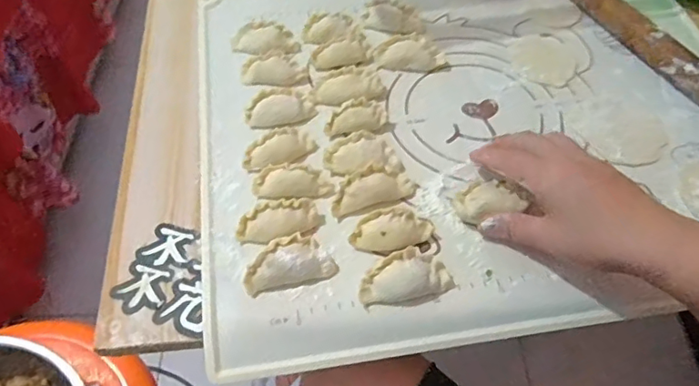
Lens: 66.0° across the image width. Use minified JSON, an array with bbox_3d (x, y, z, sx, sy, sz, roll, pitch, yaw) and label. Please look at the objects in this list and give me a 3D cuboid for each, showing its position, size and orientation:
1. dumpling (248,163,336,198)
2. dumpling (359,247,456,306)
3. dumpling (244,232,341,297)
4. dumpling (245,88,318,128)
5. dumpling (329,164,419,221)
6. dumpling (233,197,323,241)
[{"bbox_3d":[-0.044,-0.008,0.416,0.060,0.017,0.024,1,56,-3],"label":"dumpling"},{"bbox_3d":[0.039,0.059,0.373,0.064,0.022,0.032,-11,58,-11],"label":"dumpling"},{"bbox_3d":[-0.042,0.049,0.377,0.063,0.023,0.030,-12,58,-11],"label":"dumpling"},{"bbox_3d":[-0.059,-0.073,0.458,0.057,0.016,0.032,-21,60,-17],"label":"dumpling"},{"bbox_3d":[0.018,-0.003,0.414,0.069,0.020,0.029,-18,59,-15],"label":"dumpling"},{"bbox_3d":[-0.052,0.020,0.396,0.062,0.019,0.024,-12,58,-12],"label":"dumpling"}]

